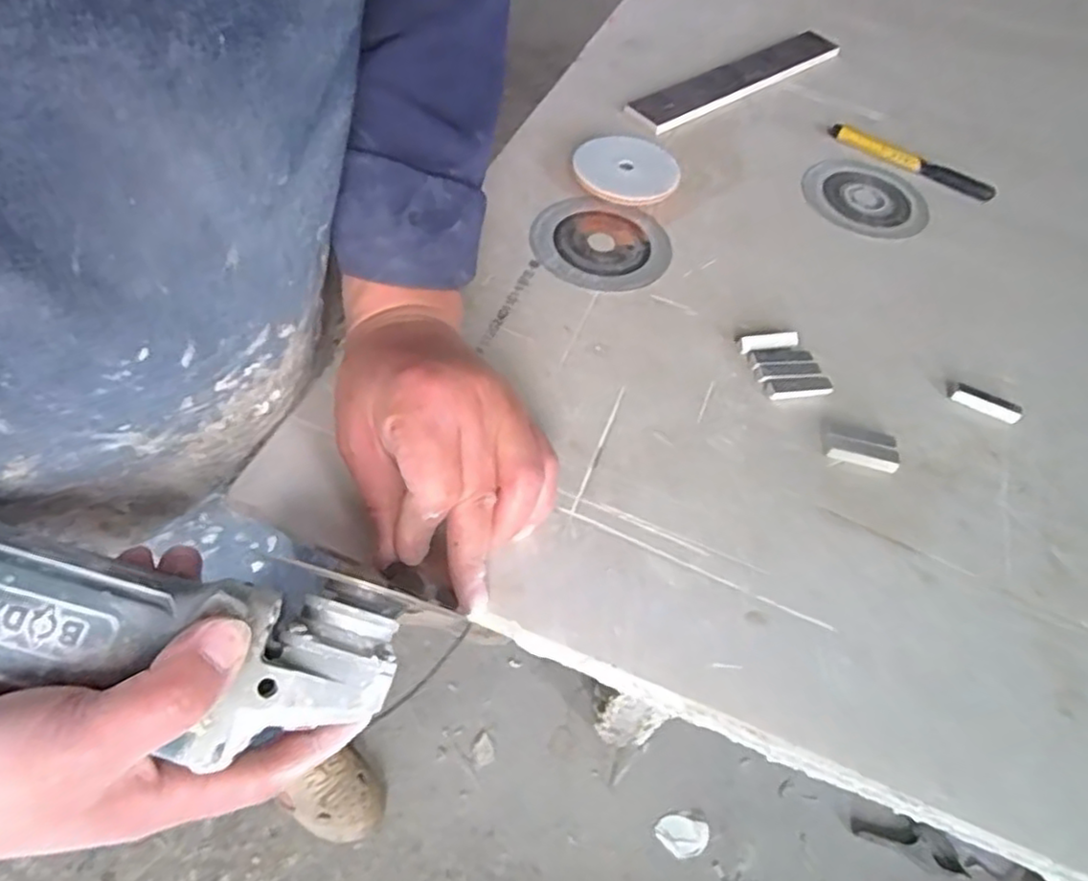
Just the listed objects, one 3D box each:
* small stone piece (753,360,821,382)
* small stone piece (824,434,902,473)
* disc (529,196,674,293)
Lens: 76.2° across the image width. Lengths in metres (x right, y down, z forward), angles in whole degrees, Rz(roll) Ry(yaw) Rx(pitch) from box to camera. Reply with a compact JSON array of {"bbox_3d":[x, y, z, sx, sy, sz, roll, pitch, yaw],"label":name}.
[{"bbox_3d":[0.147,-0.041,0.419,0.037,0.008,0.012,-2,55,-9],"label":"small stone piece"},{"bbox_3d":[0.177,0.007,0.387,0.039,0.009,0.014,16,54,4],"label":"small stone piece"},{"bbox_3d":[0.039,-0.137,0.484,0.095,0.006,0.095,4,54,-5],"label":"disc"}]

